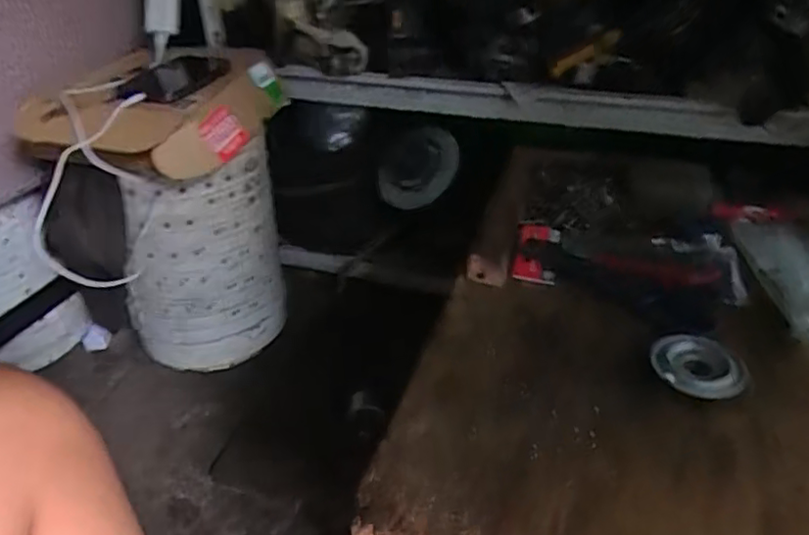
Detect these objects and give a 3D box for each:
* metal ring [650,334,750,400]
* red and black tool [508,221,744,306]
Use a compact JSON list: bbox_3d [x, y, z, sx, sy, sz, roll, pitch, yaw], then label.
[{"bbox_3d":[0.251,0.082,0.530,0.074,0.015,0.073,-1,34,1],"label":"metal ring"},{"bbox_3d":[0.234,-0.004,0.665,0.225,0.028,0.098,7,35,13],"label":"red and black tool"}]

